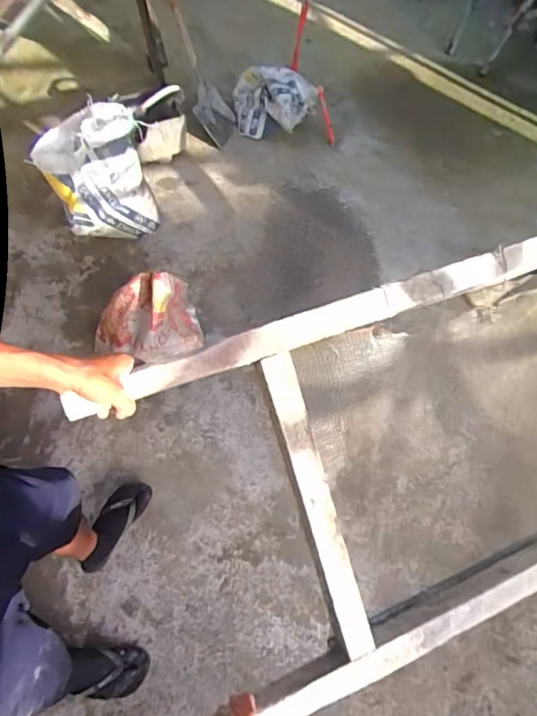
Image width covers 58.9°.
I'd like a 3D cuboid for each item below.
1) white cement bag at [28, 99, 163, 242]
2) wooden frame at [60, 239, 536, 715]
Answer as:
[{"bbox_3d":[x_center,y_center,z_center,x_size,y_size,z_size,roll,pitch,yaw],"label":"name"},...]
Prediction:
[{"bbox_3d":[-0.579,-0.600,1.658,0.321,0.490,0.147,-20,68,-15],"label":"white cement bag"},{"bbox_3d":[0.389,0.098,0.764,1.230,0.074,0.533,-19,92,-11],"label":"wooden frame"}]

